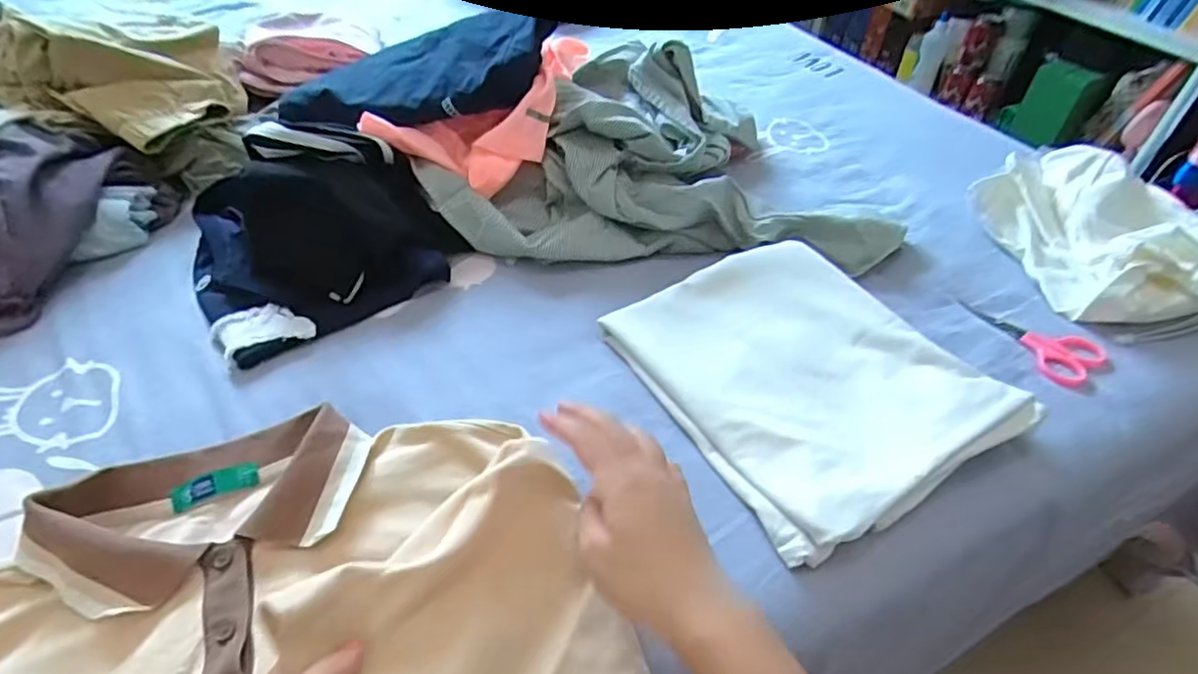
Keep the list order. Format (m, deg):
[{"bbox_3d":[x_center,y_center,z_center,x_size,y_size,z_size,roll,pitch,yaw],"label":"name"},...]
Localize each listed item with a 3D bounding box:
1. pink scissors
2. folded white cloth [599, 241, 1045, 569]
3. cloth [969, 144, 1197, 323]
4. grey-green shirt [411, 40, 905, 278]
[{"bbox_3d":[0.361,0.002,0.549,0.053,0.005,0.111,-40,50,-18],"label":"pink scissors"},{"bbox_3d":[0.156,0.025,0.499,0.211,0.035,0.245,-22,50,-22],"label":"folded white cloth"},{"bbox_3d":[0.469,-0.101,0.608,0.170,0.065,0.235,-14,48,-16],"label":"cloth"},{"bbox_3d":[0.058,-0.198,0.661,0.426,0.109,0.274,3,46,0],"label":"grey-green shirt"}]

